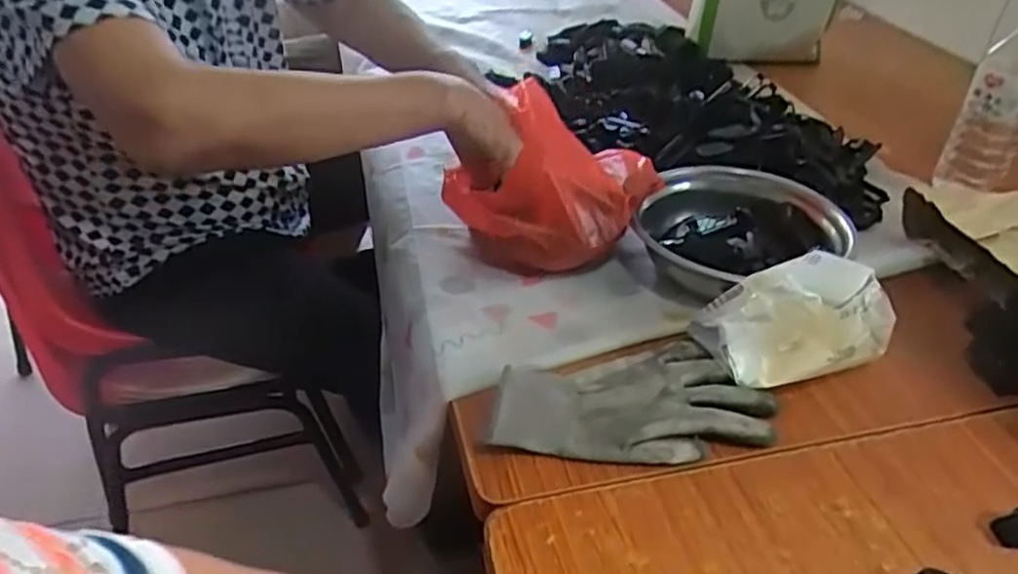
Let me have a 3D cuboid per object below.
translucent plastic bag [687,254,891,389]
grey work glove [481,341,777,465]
[{"bbox_3d":[0.232,0.027,0.560,0.146,0.071,0.074,-5,38,-11],"label":"translucent plastic bag"},{"bbox_3d":[0.086,0.081,0.531,0.210,0.039,0.104,-5,38,-12],"label":"grey work glove"}]

